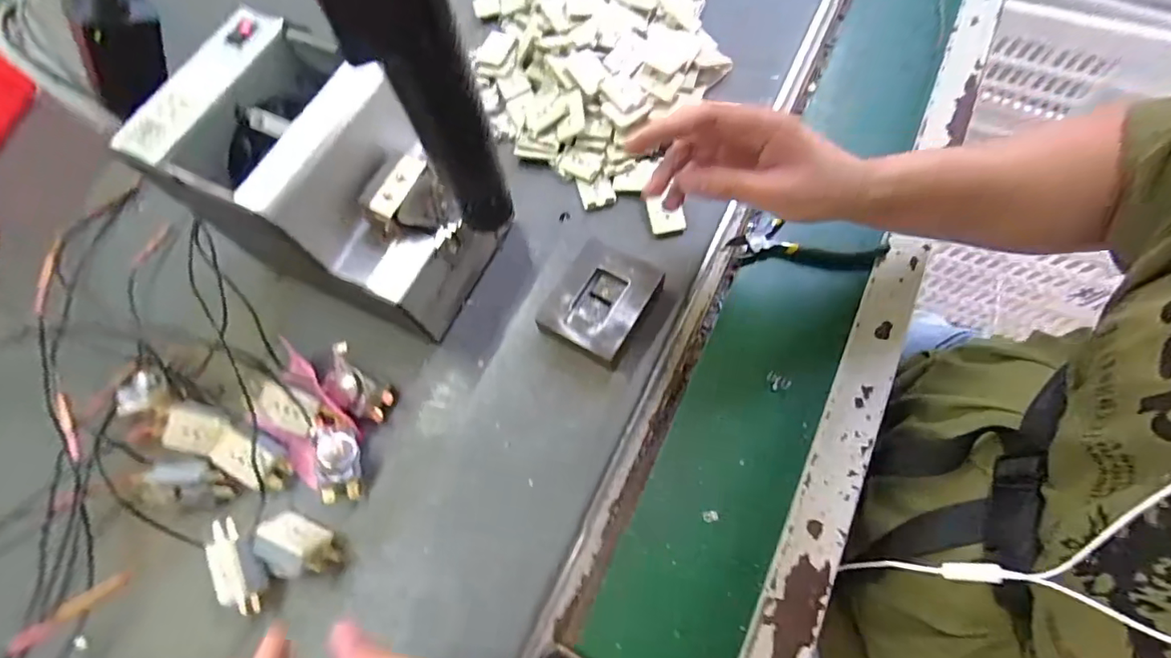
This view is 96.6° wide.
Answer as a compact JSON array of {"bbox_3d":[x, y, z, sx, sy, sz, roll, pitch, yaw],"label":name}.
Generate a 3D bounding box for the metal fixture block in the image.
[{"bbox_3d":[0.011,-0.020,0.392,0.069,0.027,0.084,31,73,13],"label":"metal fixture block"}]

